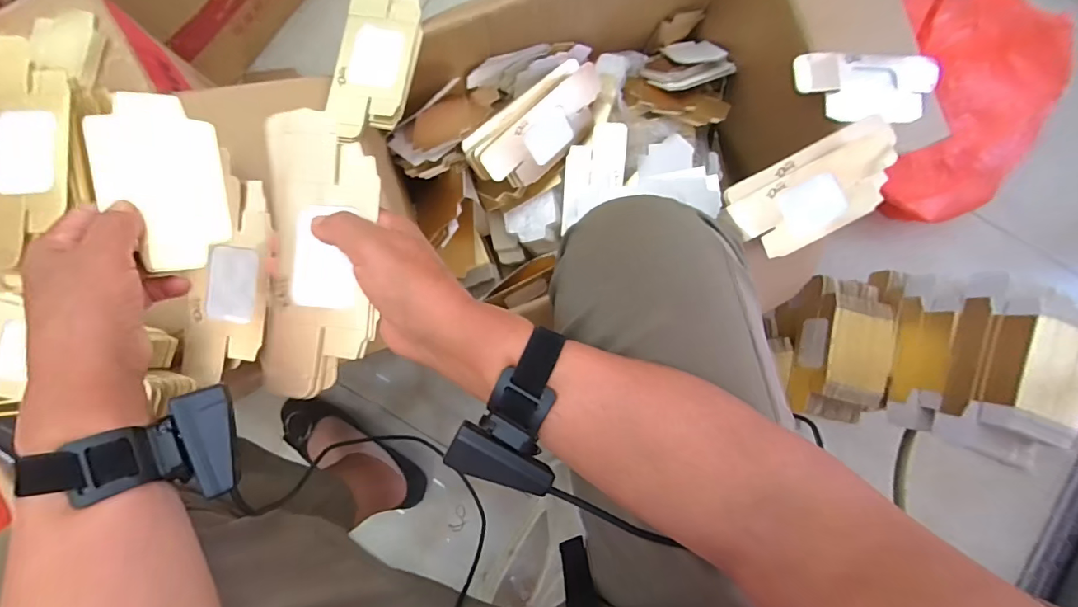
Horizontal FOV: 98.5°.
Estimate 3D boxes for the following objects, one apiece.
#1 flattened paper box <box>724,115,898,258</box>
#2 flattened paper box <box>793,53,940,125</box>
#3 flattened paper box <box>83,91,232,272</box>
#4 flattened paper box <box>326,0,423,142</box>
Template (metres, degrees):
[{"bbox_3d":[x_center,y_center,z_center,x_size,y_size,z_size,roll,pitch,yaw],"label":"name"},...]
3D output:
[{"bbox_3d":[0.310,-0.127,0.515,0.191,0.024,0.095,-27,88,-4],"label":"flattened paper box"},{"bbox_3d":[0.397,-0.254,0.548,0.197,0.019,0.087,-8,81,-14],"label":"flattened paper box"},{"bbox_3d":[-0.287,-0.093,0.355,0.077,0.008,0.132,-9,94,-30],"label":"flattened paper box"},{"bbox_3d":[-0.180,-0.279,0.520,0.083,0.012,0.210,6,80,-4],"label":"flattened paper box"}]

